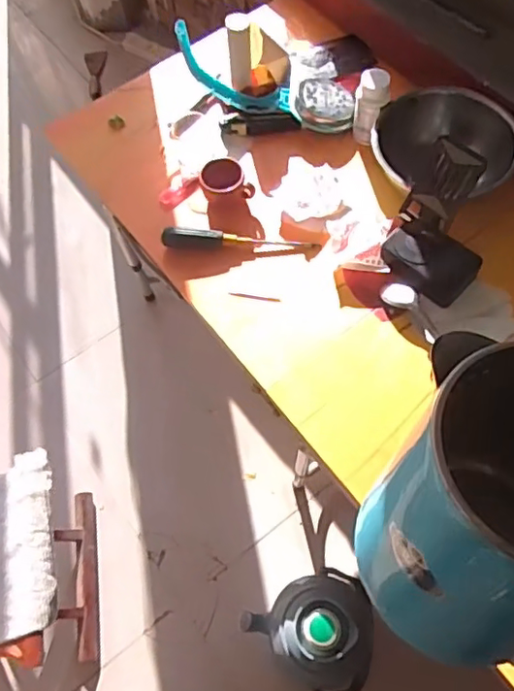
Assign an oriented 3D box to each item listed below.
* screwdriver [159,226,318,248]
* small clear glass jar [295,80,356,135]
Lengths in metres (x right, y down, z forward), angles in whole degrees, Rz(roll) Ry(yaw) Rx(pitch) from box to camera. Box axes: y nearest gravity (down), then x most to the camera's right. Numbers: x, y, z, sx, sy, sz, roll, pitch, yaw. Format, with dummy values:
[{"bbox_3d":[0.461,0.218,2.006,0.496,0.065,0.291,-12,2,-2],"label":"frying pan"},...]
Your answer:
[{"bbox_3d":[-0.023,-0.151,0.849,0.223,0.030,0.023,0,65,4],"label":"screwdriver"},{"bbox_3d":[0.108,-0.386,0.935,0.089,0.033,0.093,3,68,3],"label":"small clear glass jar"}]

